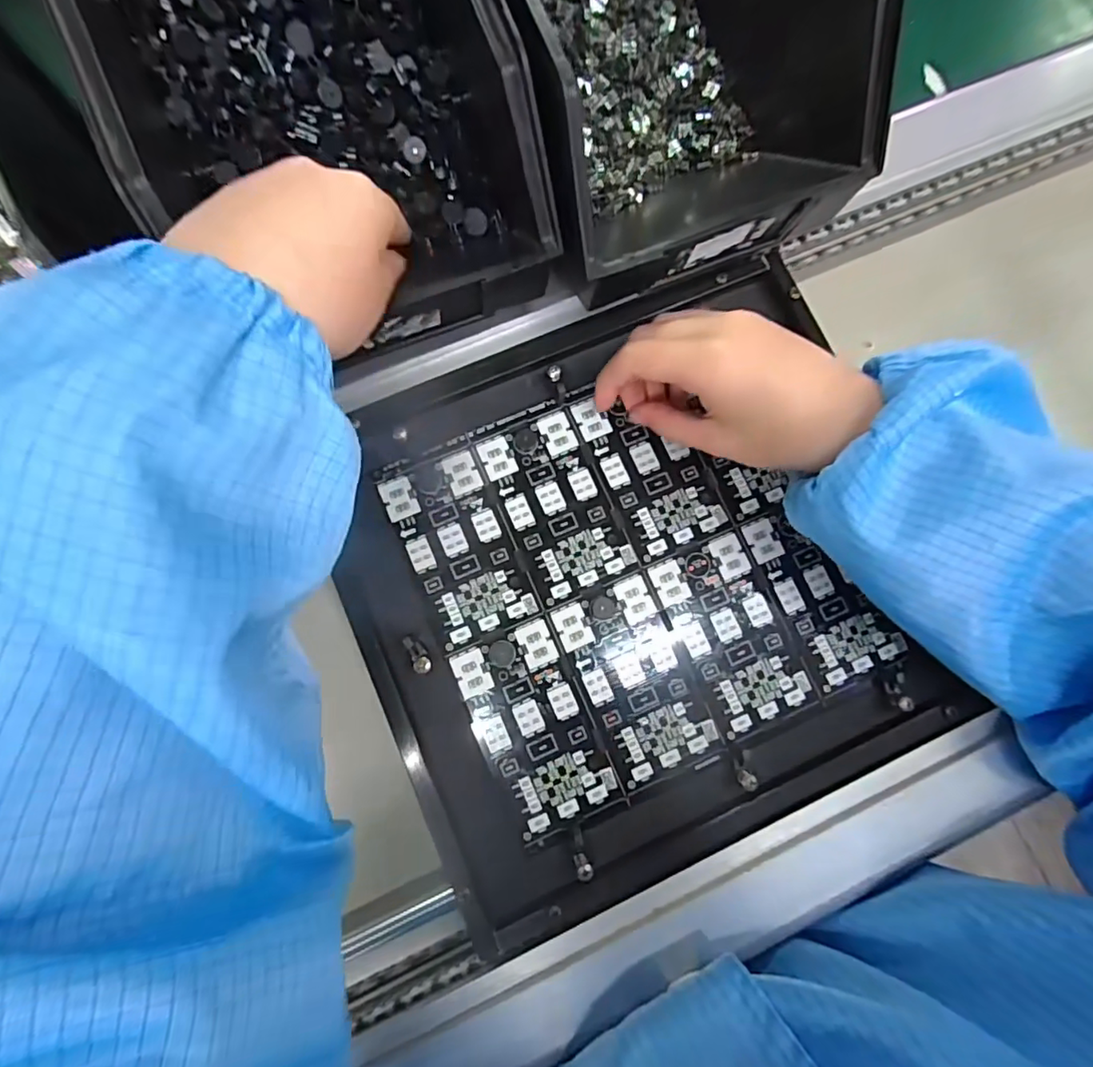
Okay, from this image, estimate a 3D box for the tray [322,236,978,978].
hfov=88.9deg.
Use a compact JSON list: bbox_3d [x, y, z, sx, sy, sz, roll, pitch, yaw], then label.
[{"bbox_3d":[0.047,0.022,0.292,0.275,0.012,0.275,-21,82,-6],"label":"tray"}]

